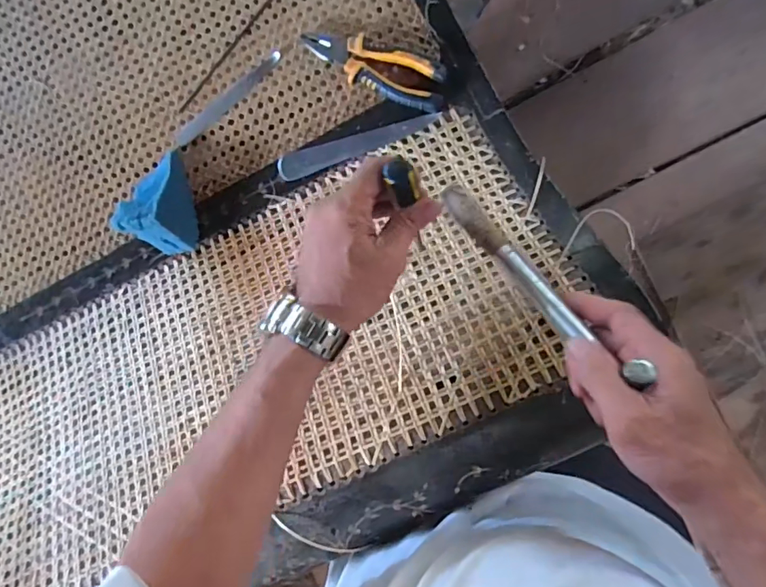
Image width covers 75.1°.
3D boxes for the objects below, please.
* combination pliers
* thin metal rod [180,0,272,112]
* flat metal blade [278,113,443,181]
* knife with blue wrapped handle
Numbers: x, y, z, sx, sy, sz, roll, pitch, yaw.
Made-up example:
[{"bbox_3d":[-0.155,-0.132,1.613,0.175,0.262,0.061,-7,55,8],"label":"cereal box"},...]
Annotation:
[{"bbox_3d":[-0.008,-0.241,0.527,0.156,0.025,0.051,24,93,8],"label":"combination pliers"},{"bbox_3d":[-0.171,-0.288,0.552,0.034,0.009,0.195,42,95,8],"label":"thin metal rod"},{"bbox_3d":[-0.028,-0.163,0.552,0.182,0.005,0.030,-15,87,8],"label":"flat metal blade"},{"bbox_3d":[-0.200,-0.163,0.528,0.087,0.052,0.252,32,94,8],"label":"knife with blue wrapped handle"}]

